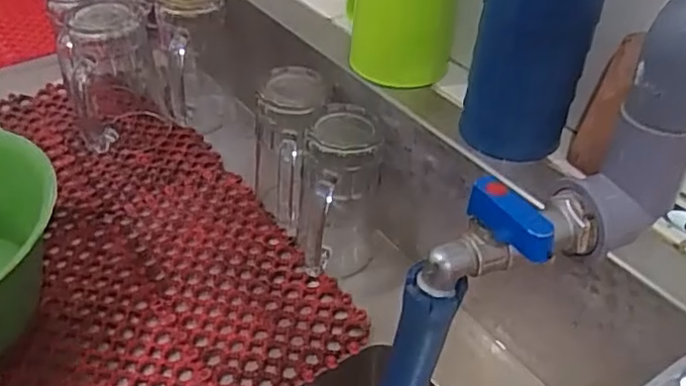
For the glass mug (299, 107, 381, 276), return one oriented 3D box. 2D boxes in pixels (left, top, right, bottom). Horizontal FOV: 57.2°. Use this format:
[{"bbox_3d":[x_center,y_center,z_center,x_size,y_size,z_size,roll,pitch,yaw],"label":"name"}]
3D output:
[{"bbox_3d":[-0.004,0.005,0.575,0.073,0.142,0.081,-1,41,0],"label":"glass mug"}]

